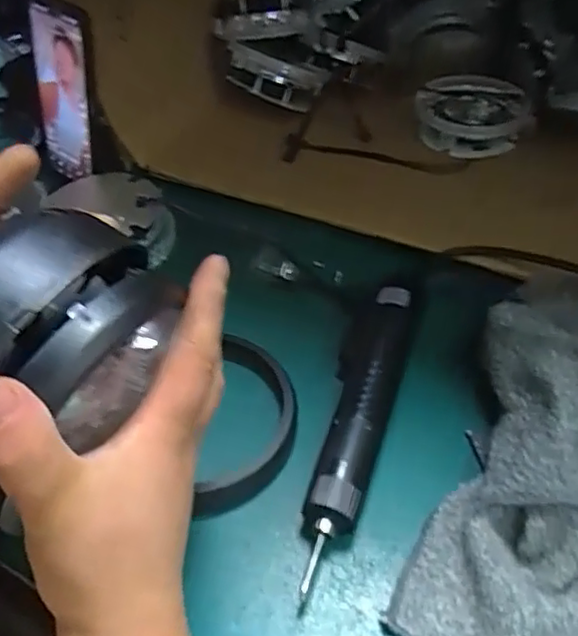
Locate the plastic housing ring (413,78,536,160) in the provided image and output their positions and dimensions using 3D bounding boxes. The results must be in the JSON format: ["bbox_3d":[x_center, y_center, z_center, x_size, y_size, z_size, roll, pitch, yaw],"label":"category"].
[{"bbox_3d":[0.192,-0.214,0.683,0.112,0.053,0.110,6,46,7],"label":"plastic housing ring"}]

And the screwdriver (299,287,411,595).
[{"bbox_3d":[0.044,0.062,0.414,0.040,0.036,0.226,11,47,12],"label":"screwdriver"}]

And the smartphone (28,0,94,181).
[{"bbox_3d":[-0.199,-0.197,0.563,0.068,0.154,0.006,30,44,18],"label":"smartphone"}]

